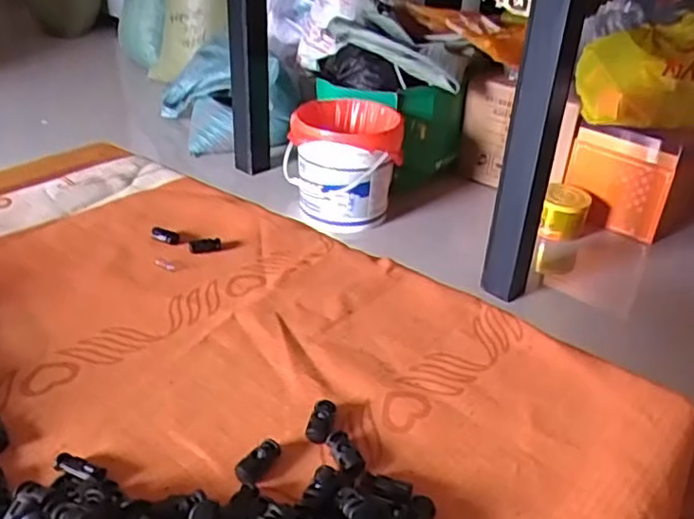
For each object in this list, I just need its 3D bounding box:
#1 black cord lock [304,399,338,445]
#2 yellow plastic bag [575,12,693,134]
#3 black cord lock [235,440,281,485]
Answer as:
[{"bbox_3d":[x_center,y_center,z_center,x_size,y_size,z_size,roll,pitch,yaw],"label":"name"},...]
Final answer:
[{"bbox_3d":[-0.015,0.096,0.392,0.014,0.008,0.028,8,30,7],"label":"black cord lock"},{"bbox_3d":[0.797,-0.458,1.650,0.472,0.250,0.170,-11,33,-24],"label":"yellow plastic bag"},{"bbox_3d":[-0.049,0.112,0.362,0.014,0.009,0.029,24,35,31],"label":"black cord lock"}]

